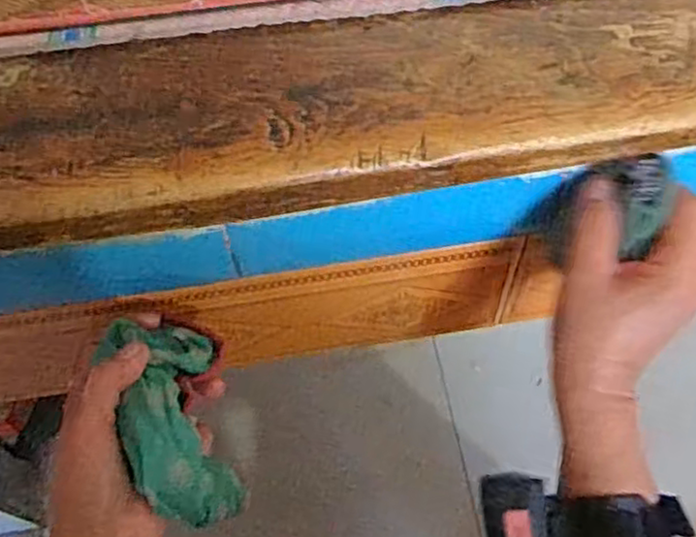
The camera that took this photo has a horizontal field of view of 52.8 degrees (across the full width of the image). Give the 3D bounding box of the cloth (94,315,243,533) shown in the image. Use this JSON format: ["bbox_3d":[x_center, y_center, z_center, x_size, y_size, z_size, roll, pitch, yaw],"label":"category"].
[{"bbox_3d":[-0.096,0.088,0.395,0.052,0.071,0.105,-17,60,-7],"label":"cloth"}]

